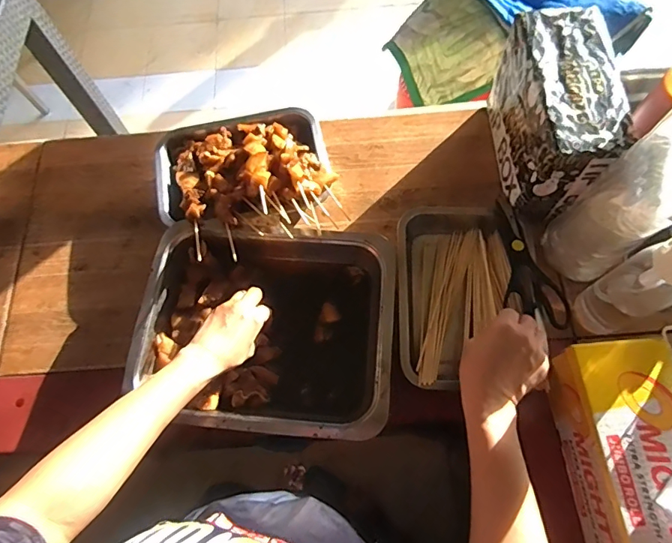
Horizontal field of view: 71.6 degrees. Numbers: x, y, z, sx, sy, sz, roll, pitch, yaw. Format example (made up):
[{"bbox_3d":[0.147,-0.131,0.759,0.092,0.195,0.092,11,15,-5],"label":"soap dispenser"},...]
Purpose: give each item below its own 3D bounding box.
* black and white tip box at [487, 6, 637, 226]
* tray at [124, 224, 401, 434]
[{"bbox_3d":[0.302,-0.214,0.650,0.111,0.154,0.244,0,68,2],"label":"black and white tip box"},{"bbox_3d":[-0.091,0.081,0.647,0.335,0.078,0.267,2,68,3],"label":"tray"}]

